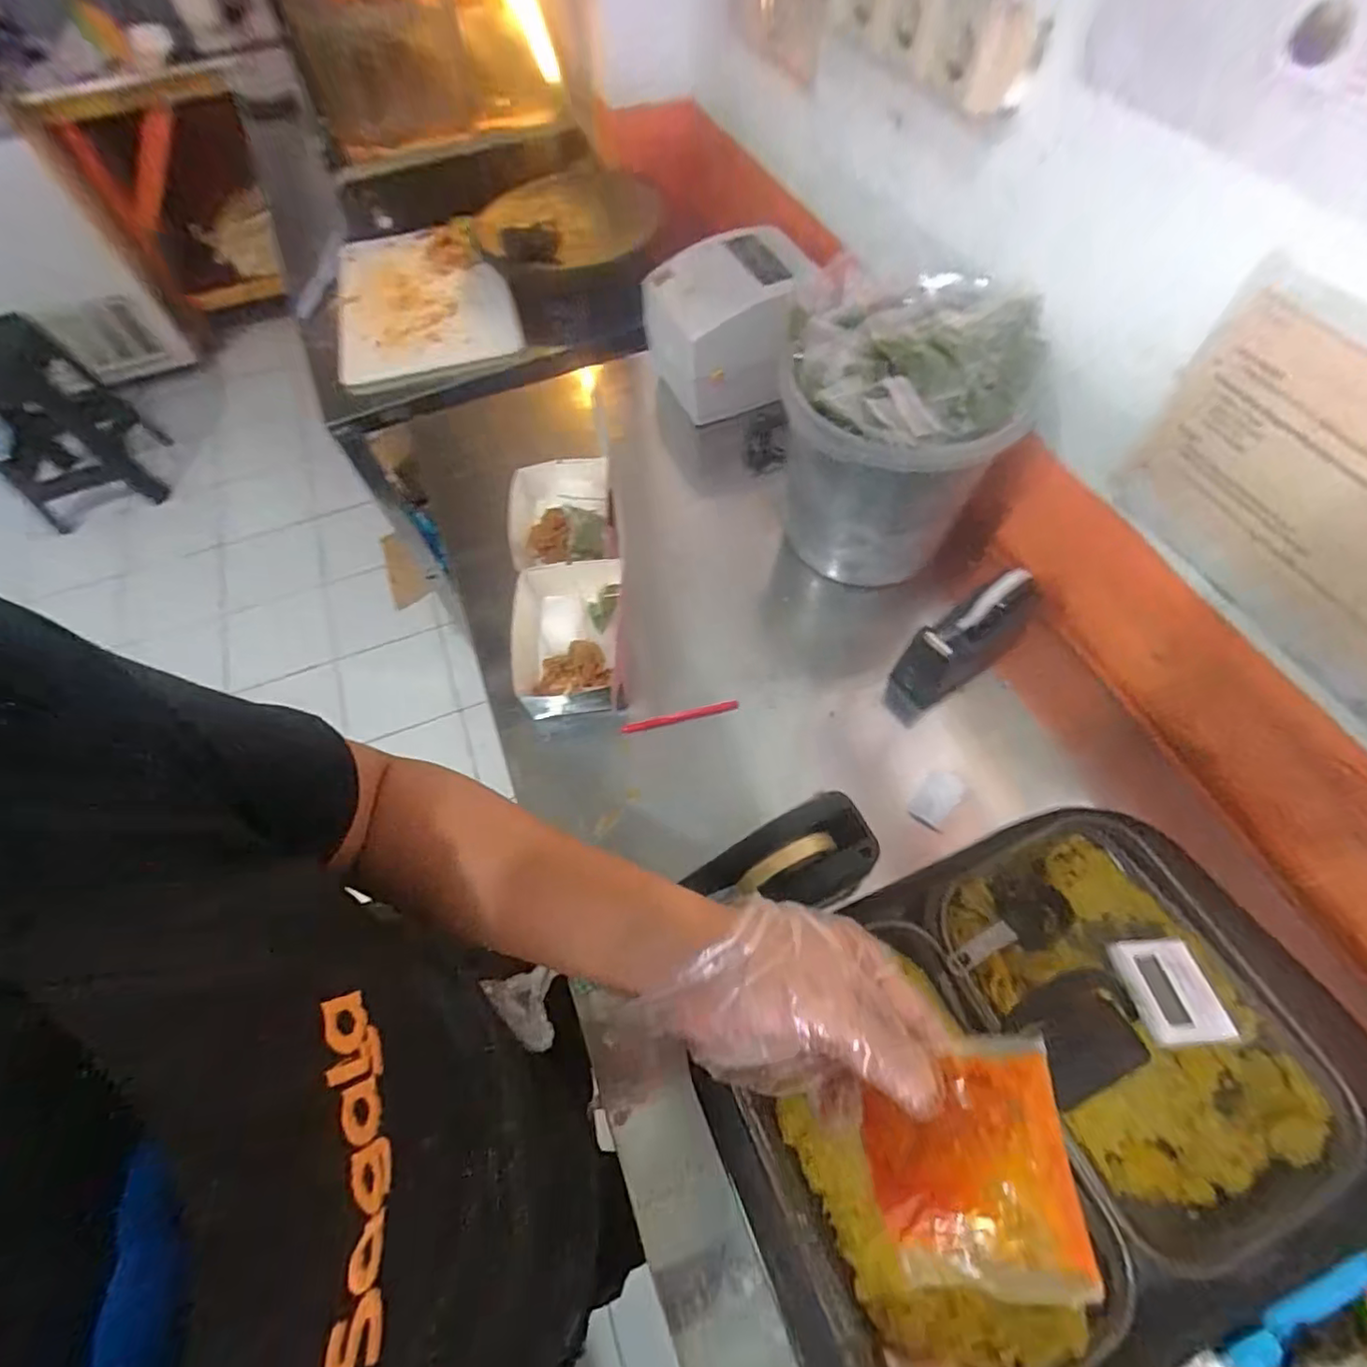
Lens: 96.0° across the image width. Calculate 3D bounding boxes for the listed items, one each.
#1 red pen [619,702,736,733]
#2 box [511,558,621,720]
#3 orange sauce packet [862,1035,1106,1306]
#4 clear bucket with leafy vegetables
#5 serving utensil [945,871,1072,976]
[{"bbox_3d":[-0.003,0.039,0.707,0.134,0.004,0.012,-13,81,-3],"label":"red pen"},{"bbox_3d":[-0.139,-0.051,0.721,0.138,0.089,0.166,-5,61,0],"label":"box"},{"bbox_3d":[0.116,0.193,0.253,0.076,0.006,0.082,-9,53,16],"label":"orange sauce packet"},{"bbox_3d":[0.235,-0.268,0.700,0.222,0.261,0.222,-5,61,0],"label":"clear bucket with leafy vegetables"},{"bbox_3d":[0.287,0.211,0.543,0.142,0.021,0.064,-15,59,-28],"label":"serving utensil"}]

